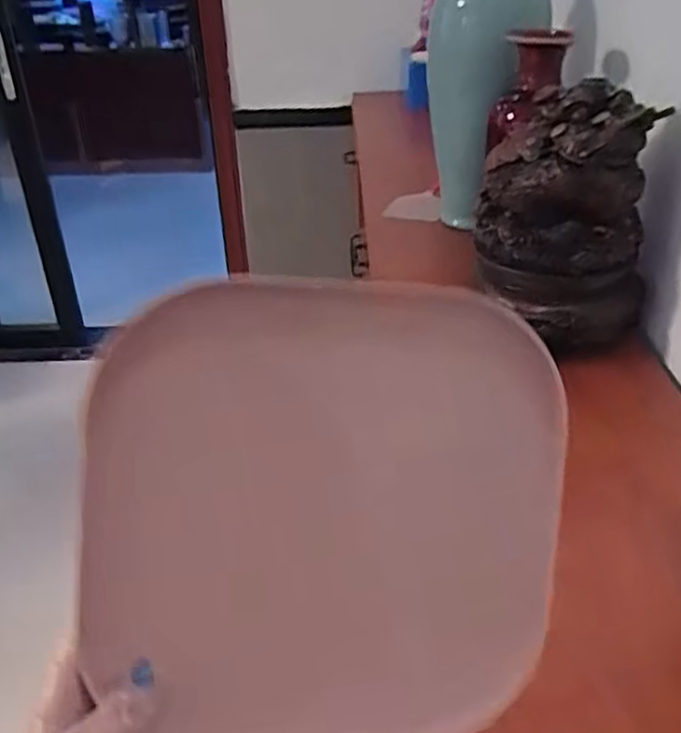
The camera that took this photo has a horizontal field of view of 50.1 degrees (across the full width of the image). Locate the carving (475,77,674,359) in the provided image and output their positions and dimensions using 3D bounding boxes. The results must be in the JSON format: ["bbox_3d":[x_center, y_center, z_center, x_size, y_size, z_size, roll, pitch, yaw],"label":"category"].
[{"bbox_3d":[0.280,-0.183,0.907,0.167,0.302,0.161,-23,38,-31],"label":"carving"}]

